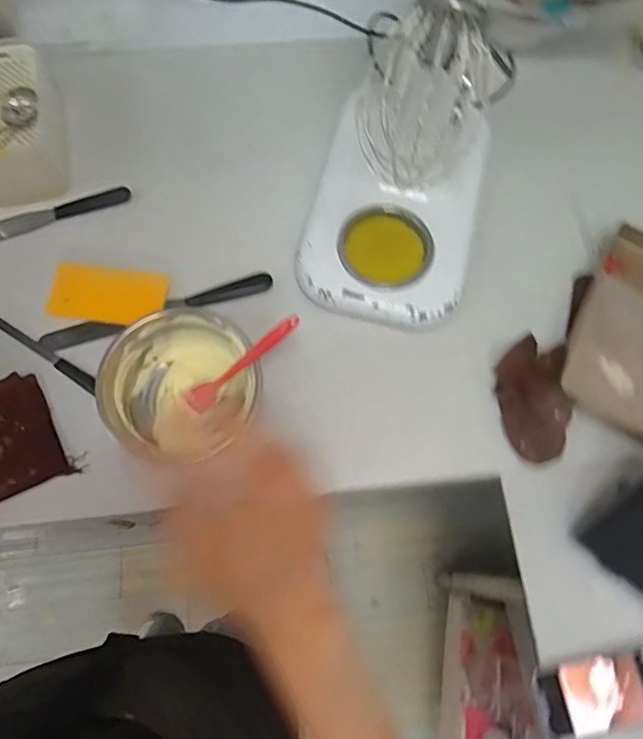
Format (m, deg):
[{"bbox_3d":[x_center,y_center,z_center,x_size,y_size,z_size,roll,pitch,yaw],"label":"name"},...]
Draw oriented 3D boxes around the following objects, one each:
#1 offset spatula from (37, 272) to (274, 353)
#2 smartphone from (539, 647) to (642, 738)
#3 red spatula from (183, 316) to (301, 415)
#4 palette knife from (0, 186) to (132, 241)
[{"bbox_3d":[-0.221,-0.082,0.748,0.315,0.028,0.031,-16,72,-8],"label":"offset spatula"},{"bbox_3d":[0.326,0.367,0.632,0.148,0.011,0.070,-10,71,-6],"label":"smartphone"},{"bbox_3d":[-0.097,-0.006,0.677,0.178,0.020,0.028,-37,75,18],"label":"red spatula"},{"bbox_3d":[-0.431,-0.208,0.799,0.313,0.016,0.026,-20,74,-7],"label":"palette knife"}]

